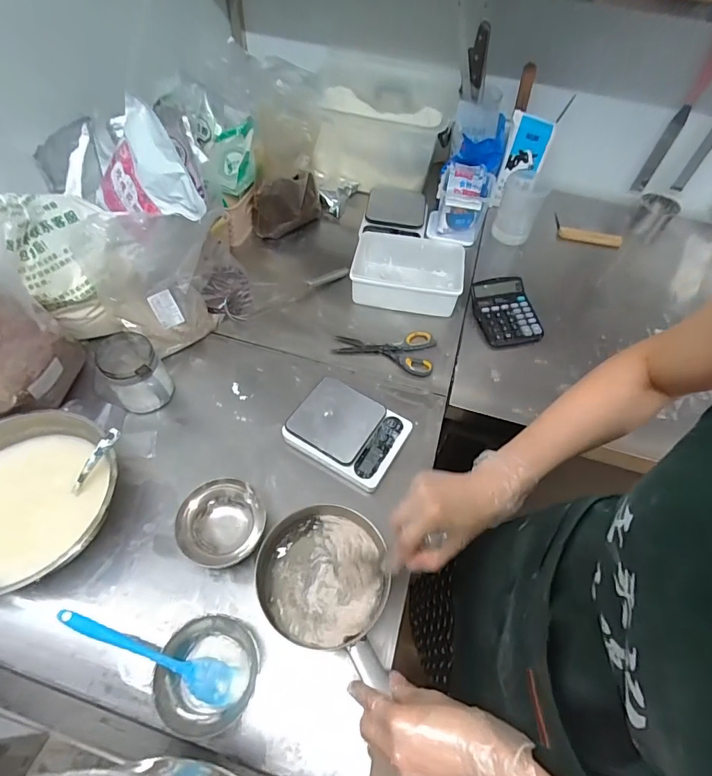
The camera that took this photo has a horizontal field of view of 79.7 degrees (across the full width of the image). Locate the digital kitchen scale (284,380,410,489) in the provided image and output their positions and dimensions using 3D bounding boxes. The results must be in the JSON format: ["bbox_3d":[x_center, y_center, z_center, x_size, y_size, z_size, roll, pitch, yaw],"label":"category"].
[{"bbox_3d":[-0.013,0.066,0.682,0.169,0.038,0.136,28,58,15],"label":"digital kitchen scale"}]

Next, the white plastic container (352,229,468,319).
[{"bbox_3d":[0.106,-0.234,0.877,0.223,0.076,0.151,7,55,1],"label":"white plastic container"}]

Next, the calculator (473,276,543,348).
[{"bbox_3d":[0.308,-0.155,0.870,0.122,0.050,0.146,-5,56,-8],"label":"calculator"}]

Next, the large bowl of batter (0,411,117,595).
[{"bbox_3d":[-0.426,0.153,0.559,0.218,0.094,0.234,2,55,-3],"label":"large bowl of batter"}]

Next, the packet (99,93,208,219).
[{"bbox_3d":[-0.315,-0.293,0.622,0.177,0.171,0.045,56,24,-9],"label":"packet"}]

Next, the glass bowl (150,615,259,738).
[{"bbox_3d":[-0.168,0.326,0.490,0.102,0.055,0.107,2,55,-3],"label":"glass bowl"}]

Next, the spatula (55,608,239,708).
[{"bbox_3d":[-0.228,0.294,0.467,0.201,0.014,0.038,28,55,-9],"label":"spatula"}]

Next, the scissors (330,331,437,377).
[{"bbox_3d":[0.055,-0.081,0.811,0.187,0.010,0.102,13,55,5],"label":"scissors"}]

